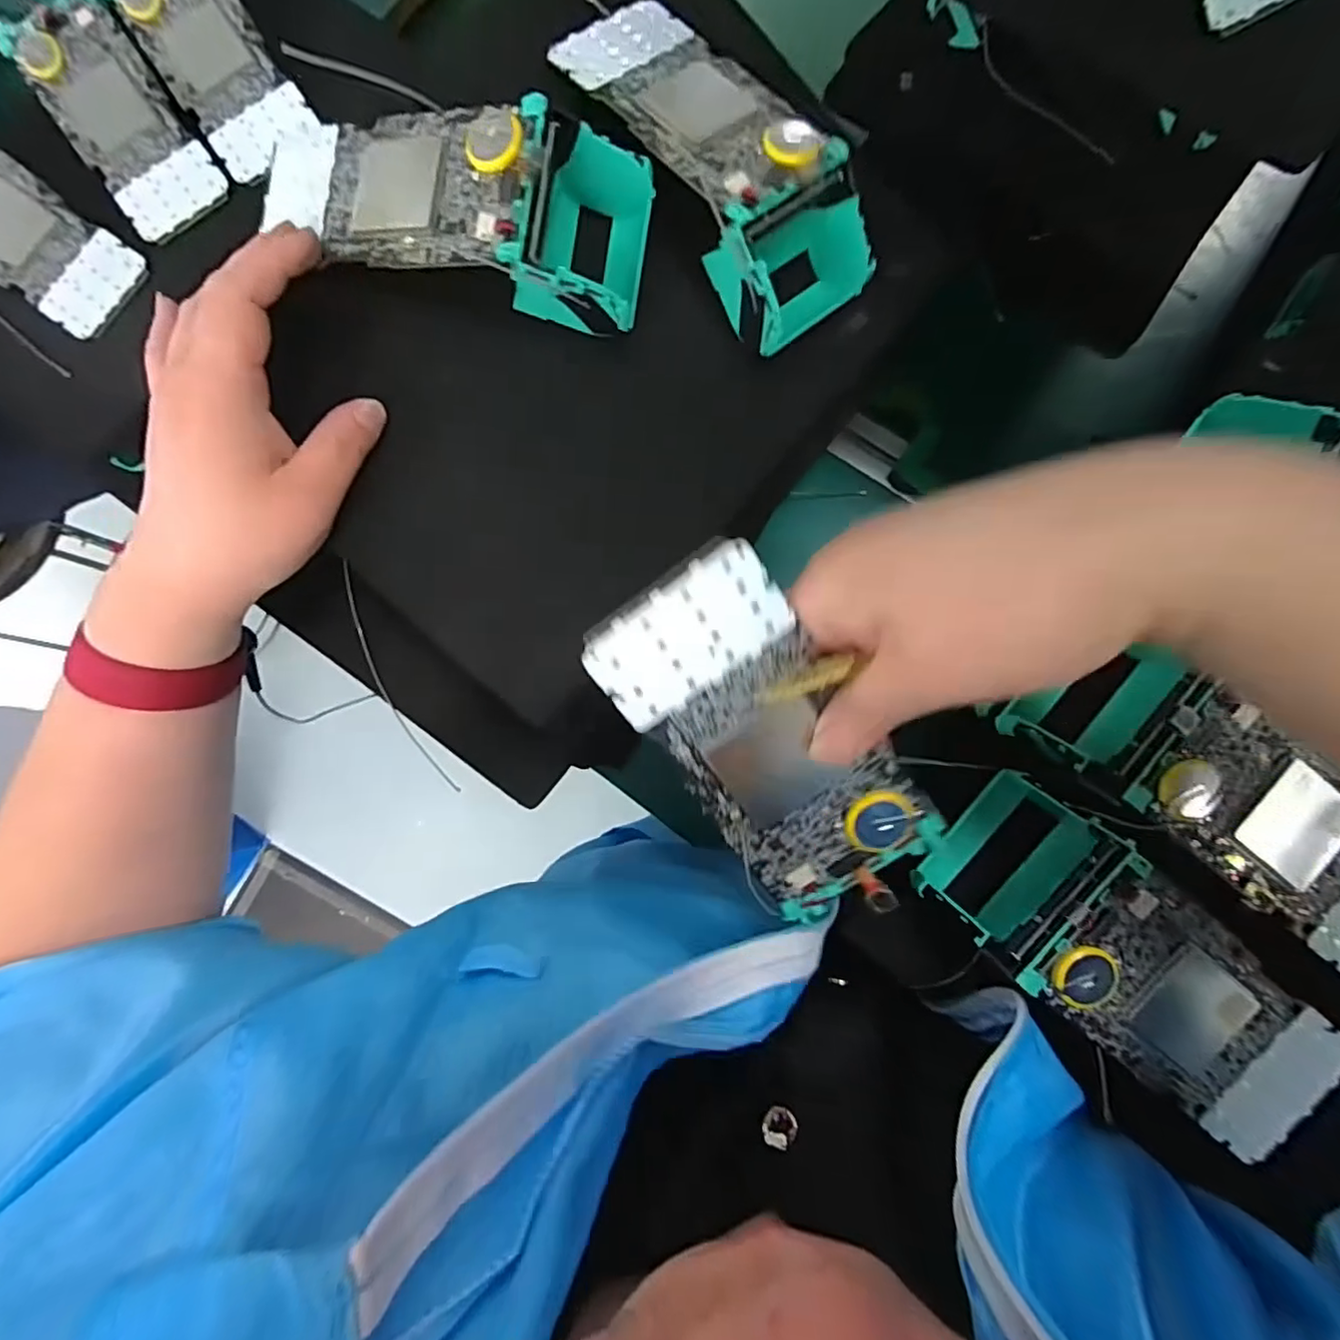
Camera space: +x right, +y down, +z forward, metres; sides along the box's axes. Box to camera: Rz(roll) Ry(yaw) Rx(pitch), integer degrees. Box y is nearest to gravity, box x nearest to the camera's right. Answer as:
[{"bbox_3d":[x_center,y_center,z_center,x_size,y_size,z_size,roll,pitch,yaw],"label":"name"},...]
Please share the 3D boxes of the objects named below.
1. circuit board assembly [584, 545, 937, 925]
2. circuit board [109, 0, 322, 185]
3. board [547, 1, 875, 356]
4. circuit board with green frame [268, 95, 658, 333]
[{"bbox_3d":[0.037,0.029,0.207,0.065,0.012,0.142,-35,106,9],"label":"circuit board assembly"},{"bbox_3d":[-0.292,-0.392,0.378,0.068,0.006,0.137,-34,101,1],"label":"circuit board"},{"bbox_3d":[0.022,-0.243,0.289,0.071,0.053,0.166,-38,84,-4],"label":"board"},{"bbox_3d":[-0.100,-0.207,0.264,0.178,0.048,0.075,12,83,2],"label":"circuit board with green frame"}]

